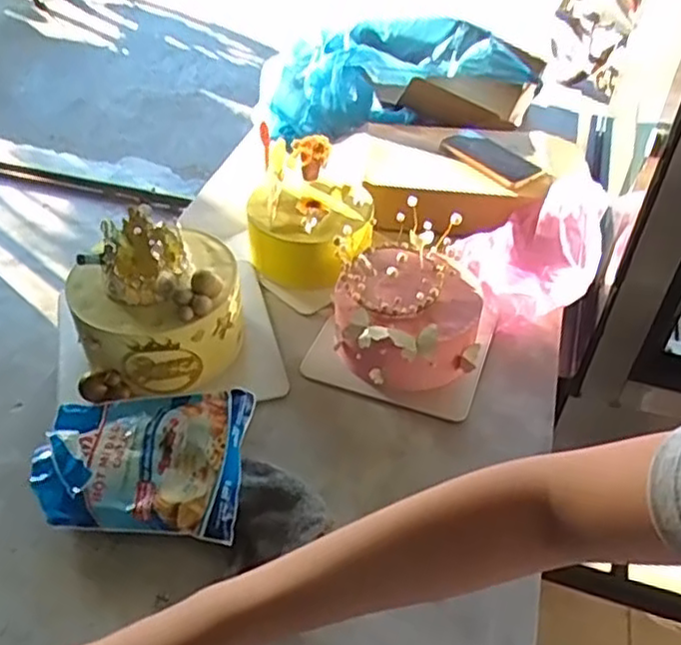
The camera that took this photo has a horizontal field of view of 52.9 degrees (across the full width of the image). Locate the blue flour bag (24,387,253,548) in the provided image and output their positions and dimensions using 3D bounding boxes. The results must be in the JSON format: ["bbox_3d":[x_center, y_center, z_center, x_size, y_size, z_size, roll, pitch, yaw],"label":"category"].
[{"bbox_3d":[-0.203,0.138,0.708,0.204,0.045,0.157,3,44,1],"label":"blue flour bag"}]

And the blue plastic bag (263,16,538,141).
[{"bbox_3d":[0.092,-0.475,1.264,0.312,0.125,0.441,33,52,28],"label":"blue plastic bag"}]

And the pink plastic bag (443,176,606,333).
[{"bbox_3d":[0.276,-0.108,0.945,0.150,0.102,0.282,31,50,26],"label":"pink plastic bag"}]

